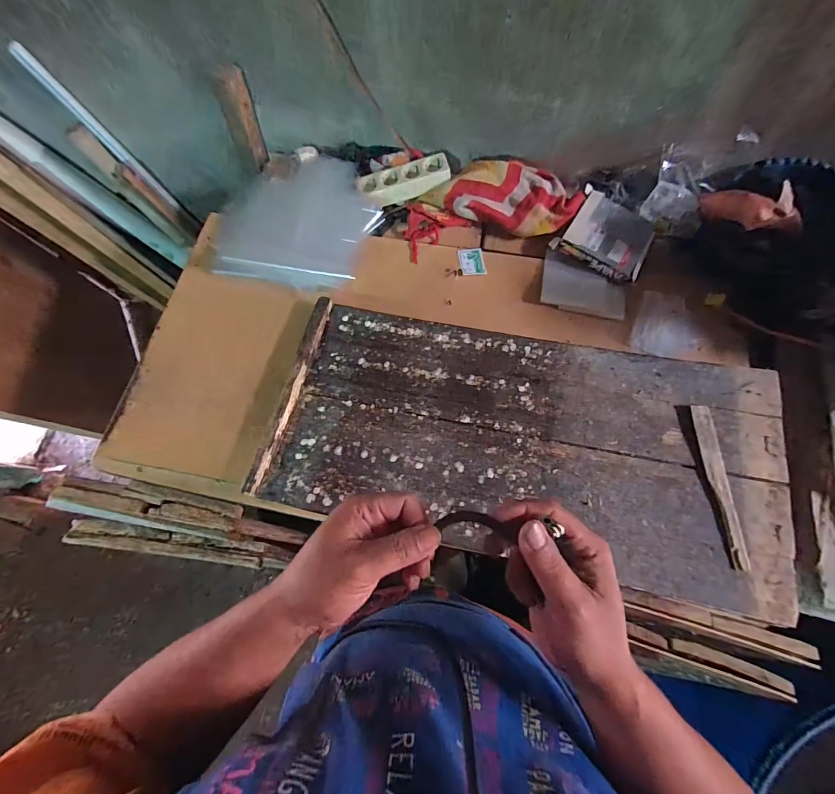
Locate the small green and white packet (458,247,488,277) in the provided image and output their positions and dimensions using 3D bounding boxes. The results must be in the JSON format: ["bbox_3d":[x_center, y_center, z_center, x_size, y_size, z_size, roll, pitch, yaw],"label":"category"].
[{"bbox_3d":[0.104,-0.257,0.707,0.047,0.004,0.065,-5,68,1],"label":"small green and white packet"}]

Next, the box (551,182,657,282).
[{"bbox_3d":[0.354,-0.296,0.690,0.156,0.036,0.156,34,74,15],"label":"box"}]

